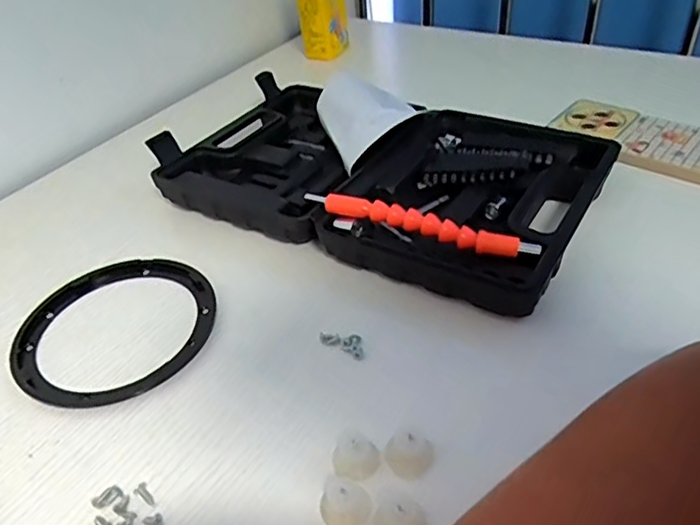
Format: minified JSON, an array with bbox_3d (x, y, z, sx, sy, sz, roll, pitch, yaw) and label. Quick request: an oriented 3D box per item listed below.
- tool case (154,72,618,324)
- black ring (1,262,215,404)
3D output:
[{"bbox_3d":[0.015,-0.082,0.492,0.352,0.042,0.217,17,45,27],"label":"tool case"},{"bbox_3d":[-0.160,0.042,0.404,0.132,0.007,0.132,-4,39,4],"label":"black ring"}]

